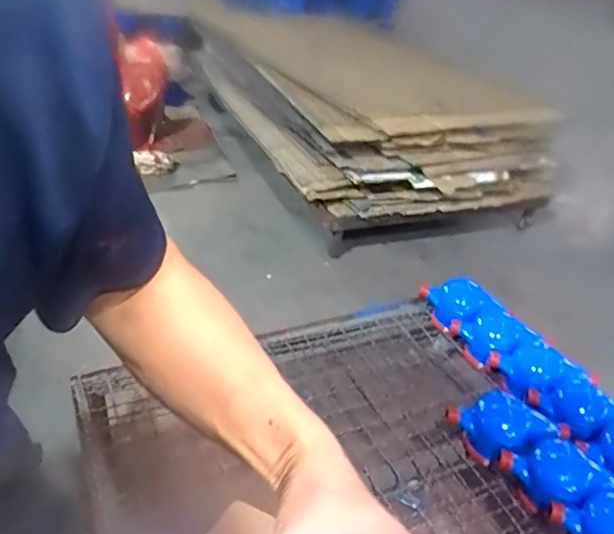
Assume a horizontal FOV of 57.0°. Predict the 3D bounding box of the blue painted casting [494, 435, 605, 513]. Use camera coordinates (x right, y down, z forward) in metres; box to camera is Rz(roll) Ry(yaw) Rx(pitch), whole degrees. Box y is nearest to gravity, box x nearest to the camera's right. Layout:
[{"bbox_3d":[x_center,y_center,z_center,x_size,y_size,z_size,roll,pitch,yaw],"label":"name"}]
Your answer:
[{"bbox_3d":[0.316,0.270,0.735,0.093,0.067,0.099,4,34,-3],"label":"blue painted casting"}]

